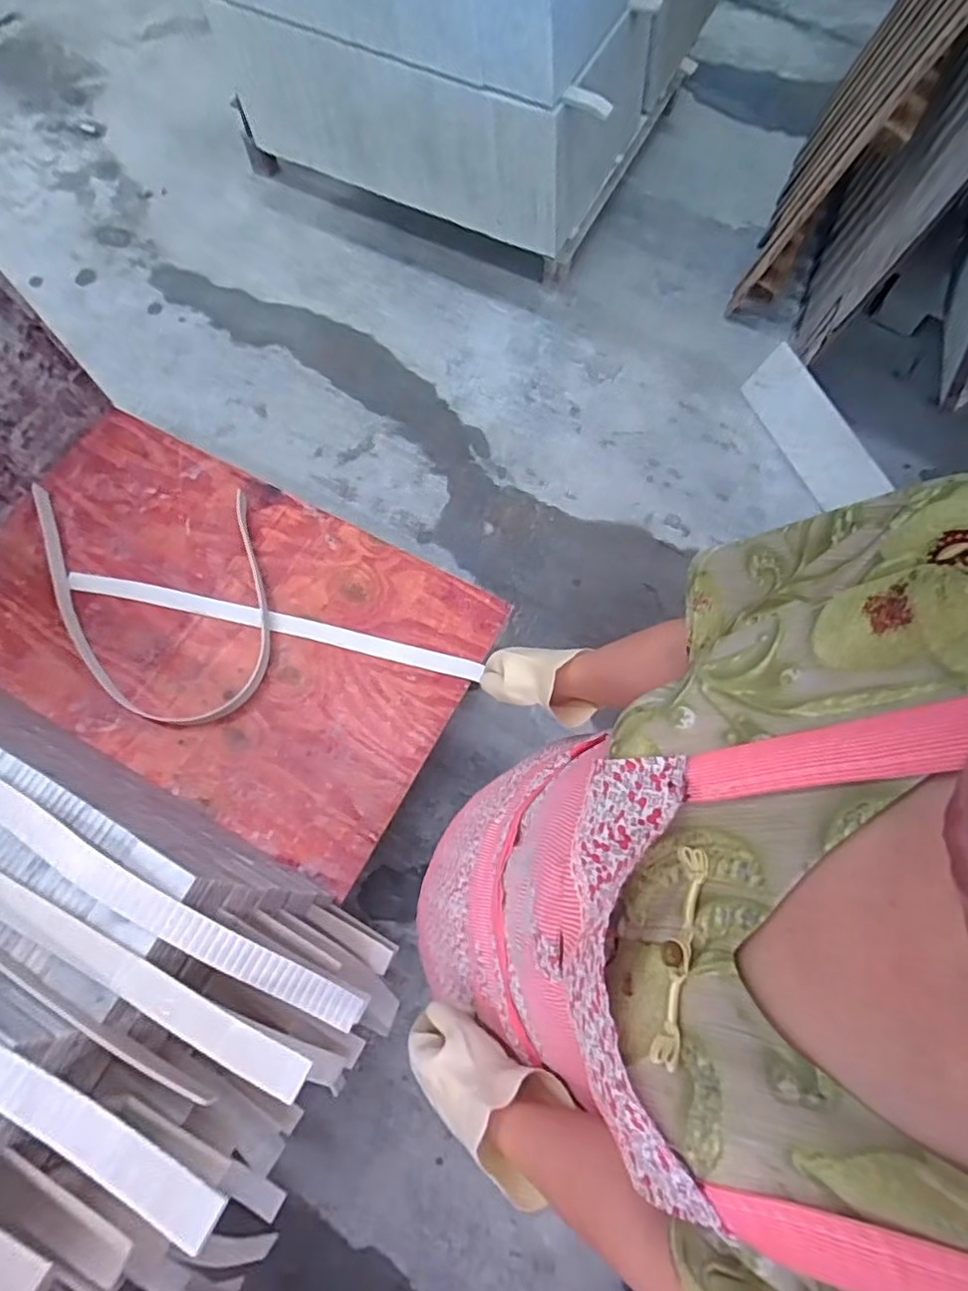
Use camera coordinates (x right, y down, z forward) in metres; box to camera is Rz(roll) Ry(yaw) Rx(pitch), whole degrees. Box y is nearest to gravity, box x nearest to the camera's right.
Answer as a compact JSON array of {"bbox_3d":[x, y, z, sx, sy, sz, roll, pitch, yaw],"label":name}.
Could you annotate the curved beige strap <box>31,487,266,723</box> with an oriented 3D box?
[{"bbox_3d":[-0.633,-0.107,1.183,0.407,0.058,0.576,-17,73,-2],"label":"curved beige strap"}]

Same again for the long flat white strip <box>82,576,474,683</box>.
[{"bbox_3d":[-0.397,-0.043,1.164,0.798,0.010,0.040,13,76,3],"label":"long flat white strip"}]

